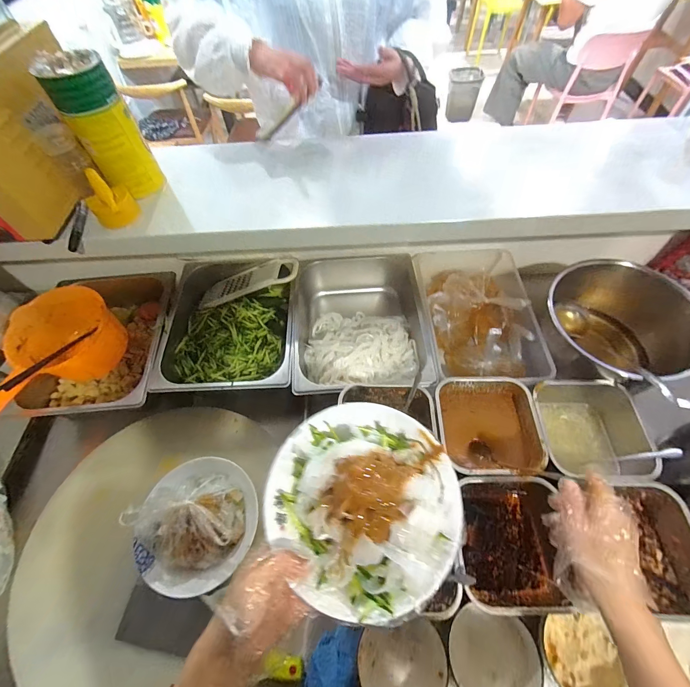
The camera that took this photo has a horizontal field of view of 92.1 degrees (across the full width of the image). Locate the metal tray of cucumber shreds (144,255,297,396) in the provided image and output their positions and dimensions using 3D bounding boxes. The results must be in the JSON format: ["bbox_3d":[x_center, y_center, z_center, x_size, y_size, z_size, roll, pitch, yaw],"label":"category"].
[{"bbox_3d":[-0.235,-0.040,0.703,0.268,0.088,0.315,-2,58,1],"label":"metal tray of cucumber shreds"}]

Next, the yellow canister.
[{"bbox_3d":[-0.414,-0.371,0.575,0.099,0.193,0.116,-30,61,-15],"label":"yellow canister"}]

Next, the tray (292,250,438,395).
[{"bbox_3d":[0.031,-0.030,0.710,0.264,0.108,0.322,-3,58,1],"label":"tray"}]

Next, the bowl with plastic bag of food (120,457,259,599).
[{"bbox_3d":[-0.228,0.277,0.517,0.171,0.086,0.178,-1,58,2],"label":"bowl with plastic bag of food"}]

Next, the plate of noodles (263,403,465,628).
[{"bbox_3d":[0.018,0.143,0.320,0.174,0.061,0.191,-1,58,2],"label":"plate of noodles"}]

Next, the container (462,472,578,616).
[{"bbox_3d":[0.240,0.285,0.481,0.150,0.093,0.167,3,58,5],"label":"container"}]

